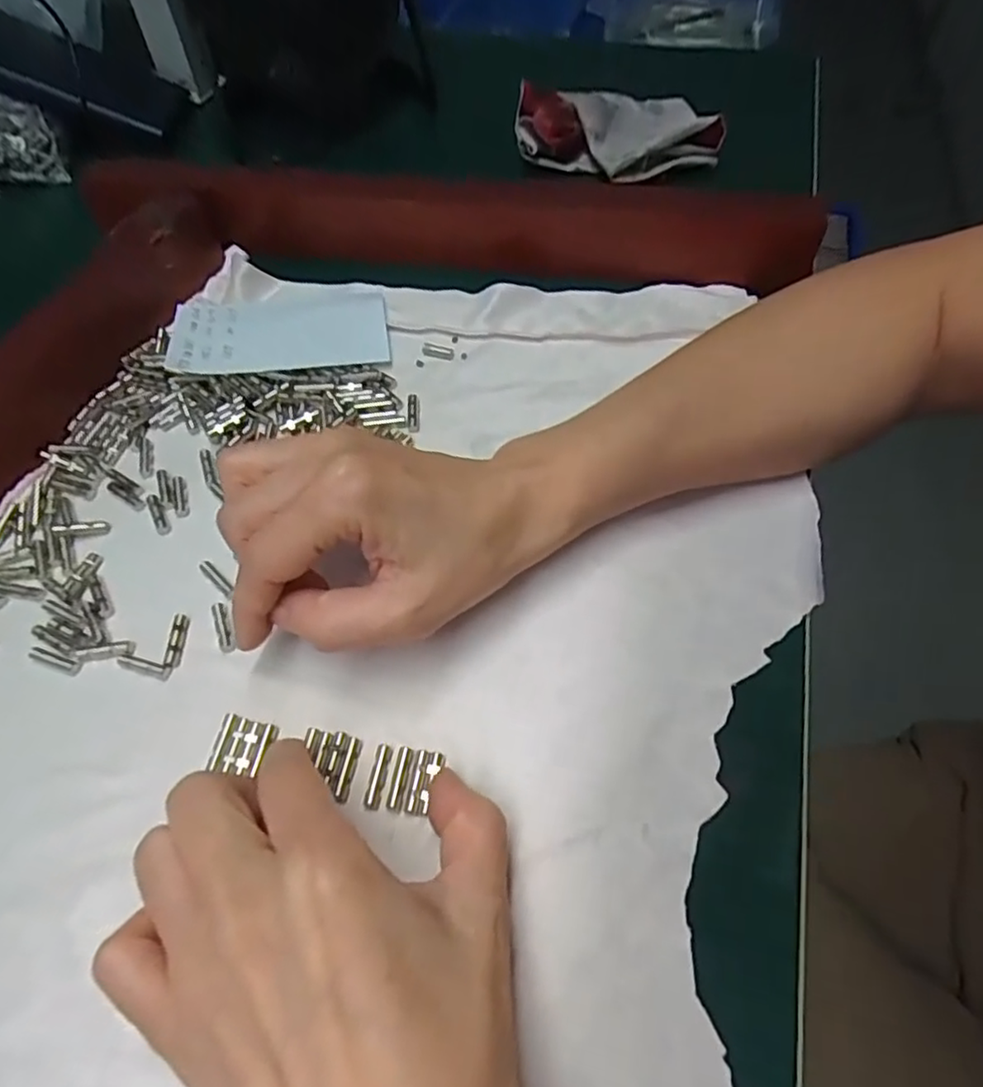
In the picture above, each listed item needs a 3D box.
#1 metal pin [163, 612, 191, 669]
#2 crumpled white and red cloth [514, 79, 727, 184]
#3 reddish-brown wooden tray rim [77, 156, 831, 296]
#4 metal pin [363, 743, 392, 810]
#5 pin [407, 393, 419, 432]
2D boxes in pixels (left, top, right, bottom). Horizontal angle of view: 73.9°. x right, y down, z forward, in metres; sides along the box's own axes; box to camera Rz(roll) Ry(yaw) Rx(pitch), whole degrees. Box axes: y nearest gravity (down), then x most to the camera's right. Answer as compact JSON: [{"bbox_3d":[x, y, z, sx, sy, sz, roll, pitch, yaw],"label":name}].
[{"bbox_3d":[-0.120,0.037,0.251,0.006,0.004,0.021,3,57,3],"label":"metal pin"},{"bbox_3d":[0.076,-0.265,0.414,0.119,0.030,0.093,-6,57,-3],"label":"crumpled white and red cloth"},{"bbox_3d":[-0.029,-0.173,0.350,0.375,0.043,0.037,8,57,6],"label":"reddish-brown wooden tray rim"},{"bbox_3d":[-0.038,0.078,0.220,0.005,0.004,0.021,8,57,6],"label":"metal pin"},{"bbox_3d":[-0.037,-0.062,0.308,0.005,0.004,0.021,-2,59,0],"label":"pin"}]

